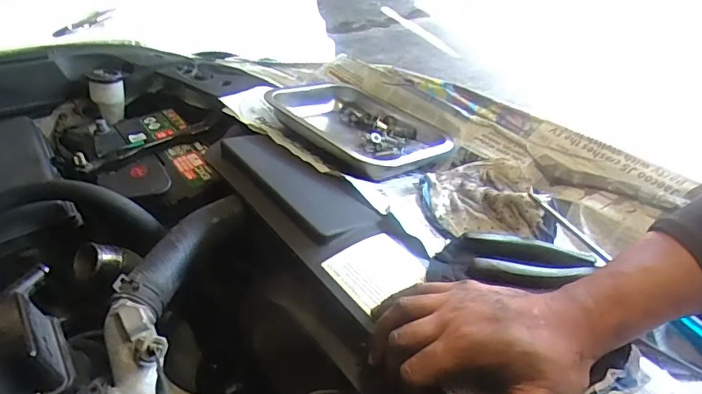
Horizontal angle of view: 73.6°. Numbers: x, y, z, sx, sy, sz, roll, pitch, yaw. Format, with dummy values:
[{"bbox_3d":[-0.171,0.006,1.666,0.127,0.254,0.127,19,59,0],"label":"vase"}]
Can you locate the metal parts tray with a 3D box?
[{"bbox_3d":[0.000,-0.101,0.693,0.180,0.051,0.269,-20,43,-40],"label":"metal parts tray"}]

